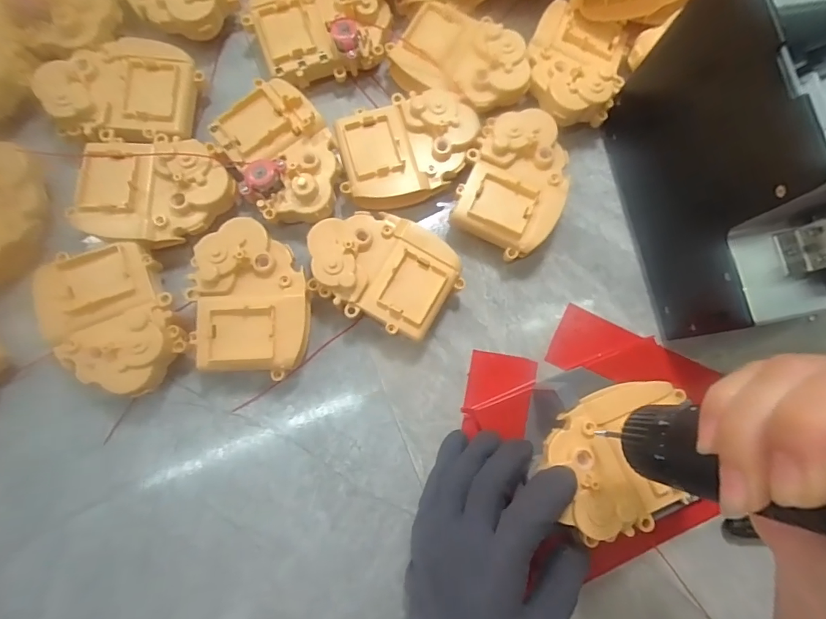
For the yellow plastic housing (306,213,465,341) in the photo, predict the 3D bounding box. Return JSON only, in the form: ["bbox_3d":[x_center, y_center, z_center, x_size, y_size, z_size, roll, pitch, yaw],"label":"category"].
[{"bbox_3d":[-0.020,-0.026,0.299,0.102,0.038,0.073,23,80,2],"label":"yellow plastic housing"}]

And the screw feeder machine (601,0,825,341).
[{"bbox_3d":[0.227,-0.089,0.266,0.132,0.144,0.183,-12,81,-4],"label":"screw feeder machine"}]

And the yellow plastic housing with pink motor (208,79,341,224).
[{"bbox_3d":[-0.090,-0.107,0.310,0.076,0.039,0.101,-37,84,-8],"label":"yellow plastic housing with pink motor"}]

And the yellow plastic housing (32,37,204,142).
[{"bbox_3d":[-0.202,-0.153,0.303,0.090,0.023,0.073,9,80,-1],"label":"yellow plastic housing"}]

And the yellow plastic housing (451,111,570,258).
[{"bbox_3d":[0.073,-0.090,0.316,0.073,0.036,0.102,27,80,2],"label":"yellow plastic housing"}]

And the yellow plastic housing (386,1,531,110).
[{"bbox_3d":[0.037,-0.188,0.323,0.099,0.023,0.066,18,80,1],"label":"yellow plastic housing"}]

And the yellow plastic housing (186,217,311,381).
[{"bbox_3d":[-0.104,-0.006,0.290,0.074,0.038,0.094,8,80,-1],"label":"yellow plastic housing"}]

